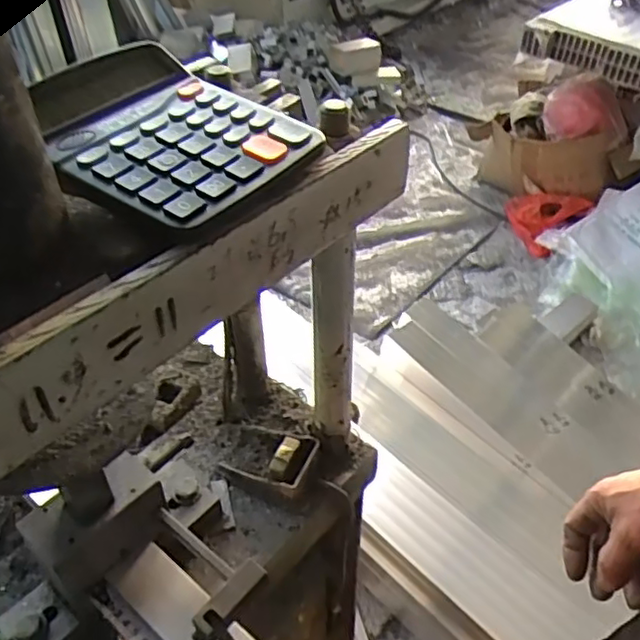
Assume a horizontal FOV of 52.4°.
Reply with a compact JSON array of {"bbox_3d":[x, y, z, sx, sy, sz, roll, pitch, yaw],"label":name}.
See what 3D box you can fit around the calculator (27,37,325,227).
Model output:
[{"bbox_3d":[-0.084,-0.108,0.353,0.139,0.032,0.113,27,50,27],"label":"calculator"}]

